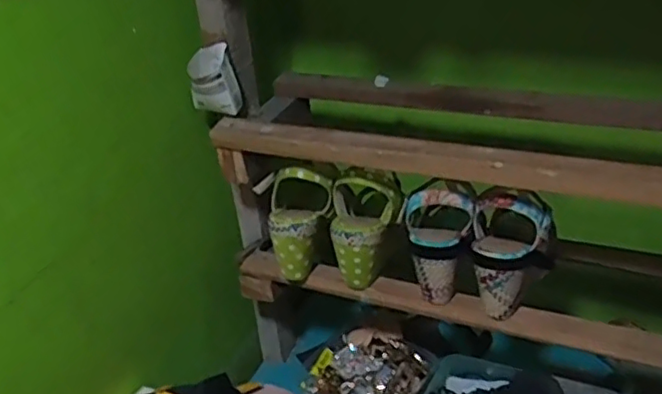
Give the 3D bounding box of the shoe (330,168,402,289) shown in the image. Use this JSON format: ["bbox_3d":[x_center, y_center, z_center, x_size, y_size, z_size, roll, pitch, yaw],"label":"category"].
[{"bbox_3d":[0.042,0.035,0.787,0.081,0.146,0.073,0,30,9],"label":"shoe"}]

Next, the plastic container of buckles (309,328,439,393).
[{"bbox_3d":[0.053,0.266,0.945,0.164,0.065,0.157,17,36,33],"label":"plastic container of buckles"}]

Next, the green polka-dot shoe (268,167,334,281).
[{"bbox_3d":[-0.038,0.023,0.823,0.081,0.136,0.097,-6,29,-2],"label":"green polka-dot shoe"}]

